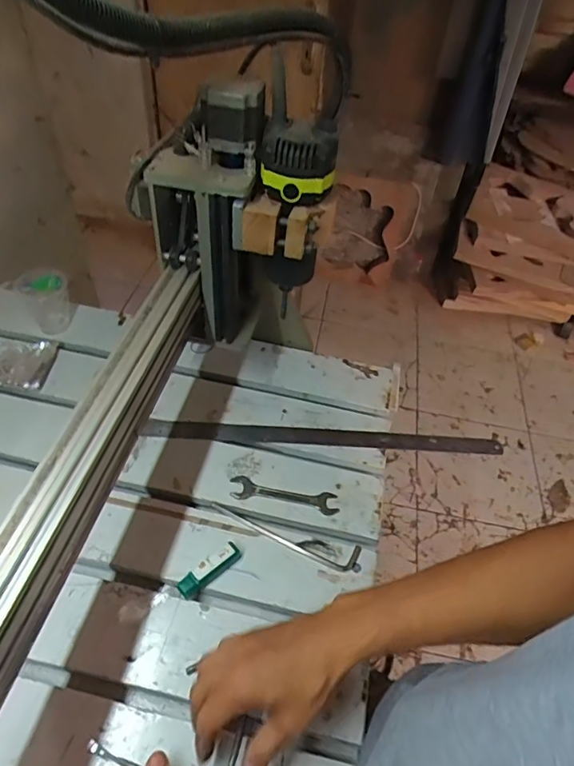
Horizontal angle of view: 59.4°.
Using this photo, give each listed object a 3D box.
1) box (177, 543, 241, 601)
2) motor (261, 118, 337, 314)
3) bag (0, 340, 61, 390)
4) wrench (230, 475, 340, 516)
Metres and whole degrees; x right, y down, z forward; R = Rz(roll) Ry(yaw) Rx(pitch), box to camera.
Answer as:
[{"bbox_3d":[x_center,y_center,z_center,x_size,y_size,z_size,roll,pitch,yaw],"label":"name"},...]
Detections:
[{"bbox_3d":[-0.086,0.208,0.562,0.074,0.019,0.021,-30,57,-30],"label":"box"},{"bbox_3d":[0.006,-0.172,0.556,0.075,0.203,0.086,4,47,-4],"label":"motor"},{"bbox_3d":[-0.419,-0.030,0.736,0.141,0.027,0.098,4,47,-3],"label":"bag"},{"bbox_3d":[-0.004,0.142,0.638,0.137,0.004,0.032,11,47,3],"label":"wrench"}]

